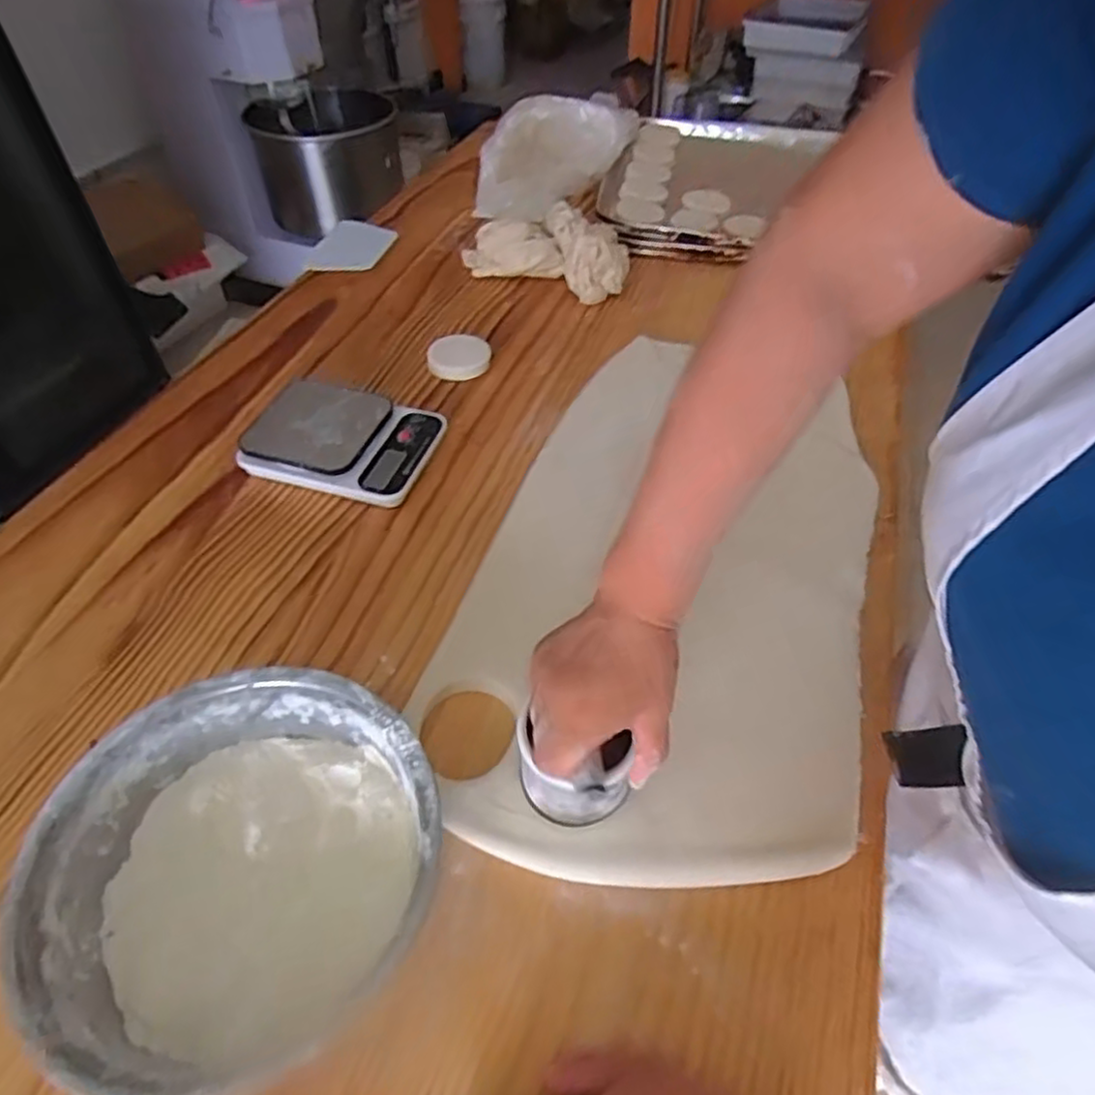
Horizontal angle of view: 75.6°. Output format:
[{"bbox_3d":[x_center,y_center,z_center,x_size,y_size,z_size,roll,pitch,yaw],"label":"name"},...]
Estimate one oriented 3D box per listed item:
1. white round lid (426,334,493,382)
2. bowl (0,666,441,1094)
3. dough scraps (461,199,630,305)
[{"bbox_3d":[-0.101,-0.225,0.817,0.068,0.017,0.076,8,49,7],"label":"white round lid"},{"bbox_3d":[-0.178,0.187,0.422,0.216,0.081,0.208,0,49,0],"label":"bowl"},{"bbox_3d":[0.005,-0.387,0.911,0.213,0.067,0.114,20,52,17],"label":"dough scraps"}]

